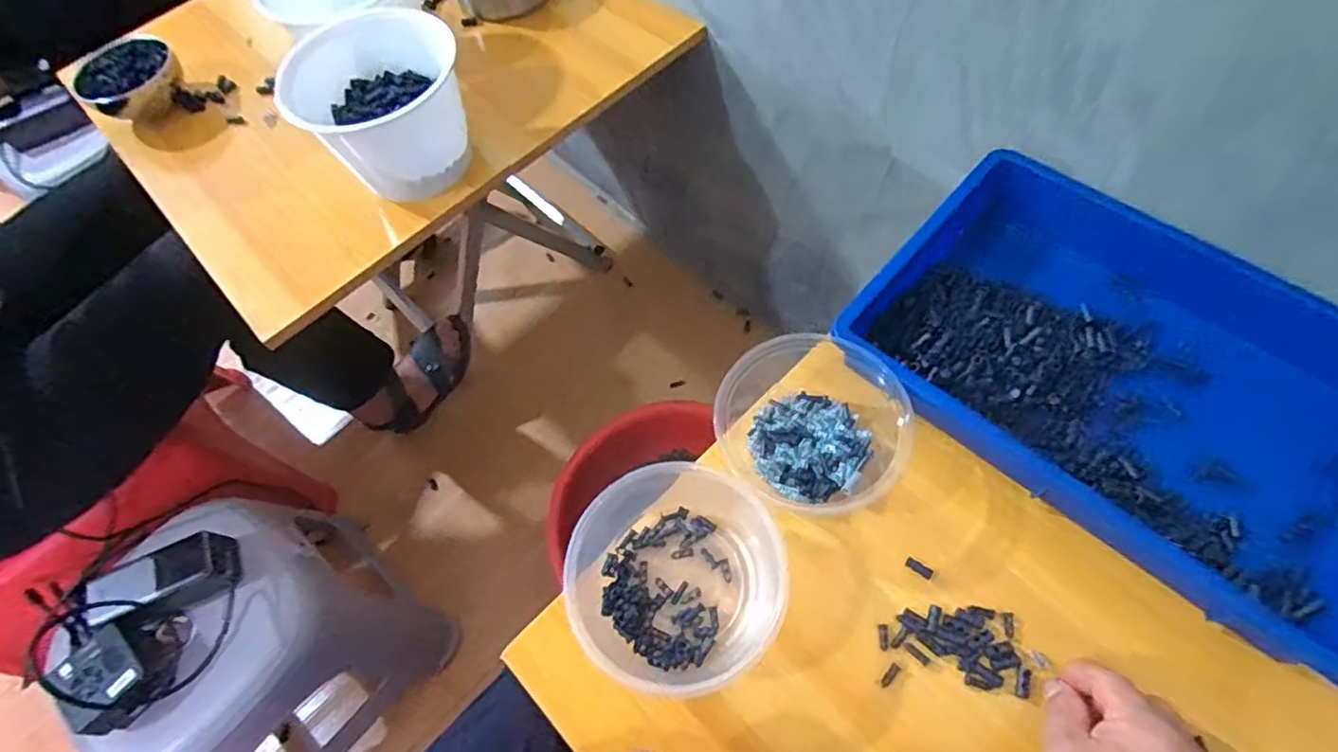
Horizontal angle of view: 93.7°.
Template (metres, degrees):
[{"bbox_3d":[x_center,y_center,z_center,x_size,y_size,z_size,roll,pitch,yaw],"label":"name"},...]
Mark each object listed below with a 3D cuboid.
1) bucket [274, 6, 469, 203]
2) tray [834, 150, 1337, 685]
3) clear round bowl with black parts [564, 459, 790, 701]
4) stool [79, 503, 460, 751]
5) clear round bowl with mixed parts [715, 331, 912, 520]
[{"bbox_3d":[-0.294,-0.275,0.648,0.160,0.112,0.169,-1,65,3],"label":"bucket"},{"bbox_3d":[0.340,-0.012,0.461,0.358,0.065,0.262,39,73,19],"label":"tray"},{"bbox_3d":[0.005,0.136,0.435,0.140,0.047,0.138,-1,65,3],"label":"clear round bowl with black parts"},{"bbox_3d":[-0.517,0.336,0.805,0.302,0.342,0.266,35,72,18],"label":"stool"},{"bbox_3d":[0.111,0.036,0.469,0.132,0.056,0.131,-1,65,3],"label":"clear round bowl with mixed parts"}]

